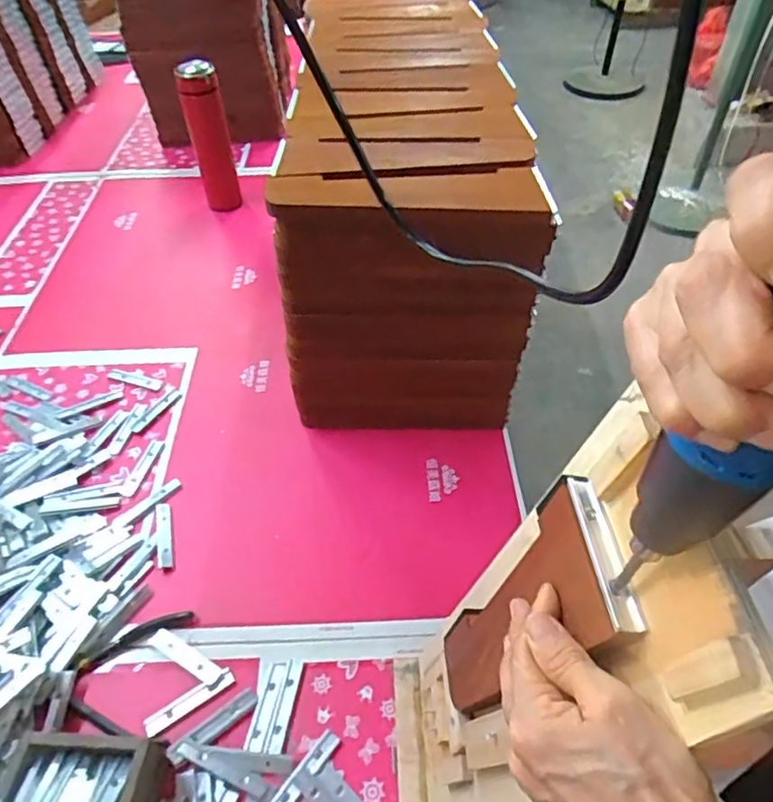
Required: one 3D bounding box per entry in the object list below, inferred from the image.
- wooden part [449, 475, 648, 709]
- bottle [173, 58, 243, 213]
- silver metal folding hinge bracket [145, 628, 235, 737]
[{"bbox_3d":[0.074,0.130,0.346,0.012,0.194,0.081,8,45,-14],"label":"wooden part"},{"bbox_3d":[-0.298,-0.445,1.029,0.064,0.242,0.067,-16,49,-11],"label":"bottle"},{"bbox_3d":[-0.192,0.245,0.554,0.078,0.007,0.083,-28,52,-22],"label":"silver metal folding hinge bracket"}]

